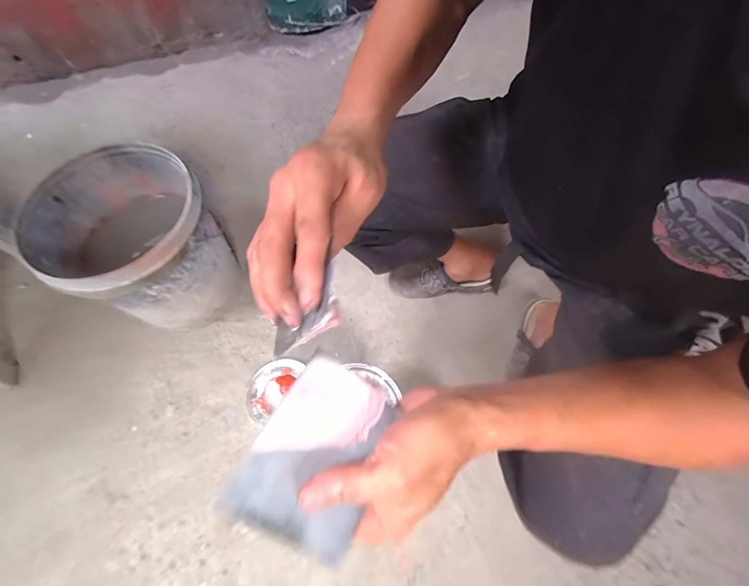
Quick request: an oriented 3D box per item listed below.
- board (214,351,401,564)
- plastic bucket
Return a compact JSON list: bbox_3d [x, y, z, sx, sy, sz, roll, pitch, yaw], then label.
[{"bbox_3d":[-0.038,0.110,0.246,0.085,0.006,0.116,26,60,13],"label":"board"},{"bbox_3d":[-0.470,-0.083,0.746,0.284,0.318,0.275,1,66,-1],"label":"plastic bucket"}]

